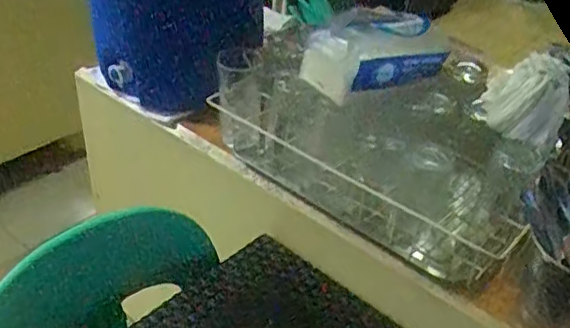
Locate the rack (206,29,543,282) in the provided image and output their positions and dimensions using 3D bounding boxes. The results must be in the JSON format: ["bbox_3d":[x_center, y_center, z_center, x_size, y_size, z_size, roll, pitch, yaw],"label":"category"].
[{"bbox_3d":[0.143,-0.046,0.933,0.475,0.176,0.264,25,42,26],"label":"rack"}]

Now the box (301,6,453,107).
[{"bbox_3d":[0.131,-0.158,0.856,0.197,0.082,0.098,-18,42,-27],"label":"box"}]

